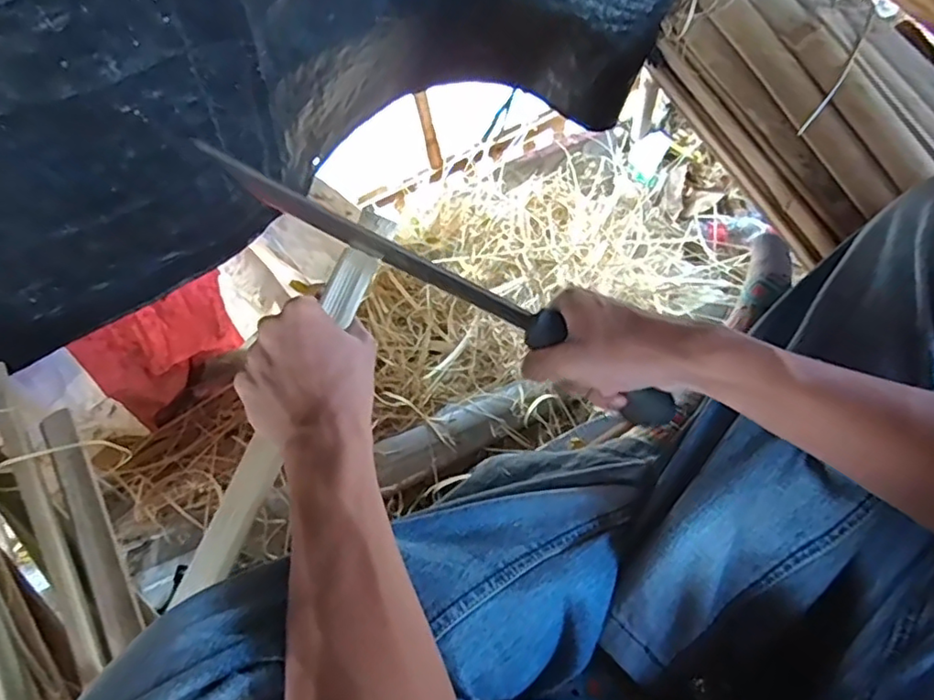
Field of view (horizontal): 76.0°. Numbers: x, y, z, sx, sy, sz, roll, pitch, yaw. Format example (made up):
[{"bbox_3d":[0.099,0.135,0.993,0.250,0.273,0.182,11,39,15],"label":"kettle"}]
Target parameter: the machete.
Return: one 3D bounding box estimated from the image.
[{"bbox_3d":[-0.014,-0.046,0.447,0.388,0.052,0.019,29,71,-2],"label":"machete"}]

